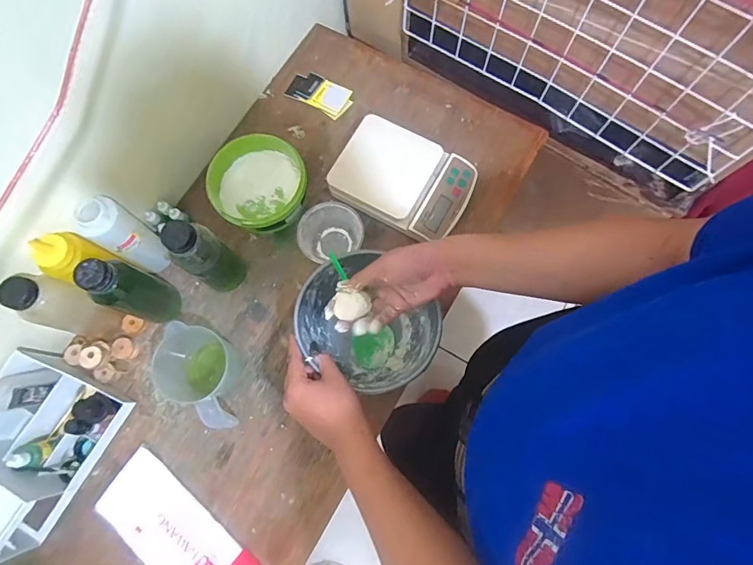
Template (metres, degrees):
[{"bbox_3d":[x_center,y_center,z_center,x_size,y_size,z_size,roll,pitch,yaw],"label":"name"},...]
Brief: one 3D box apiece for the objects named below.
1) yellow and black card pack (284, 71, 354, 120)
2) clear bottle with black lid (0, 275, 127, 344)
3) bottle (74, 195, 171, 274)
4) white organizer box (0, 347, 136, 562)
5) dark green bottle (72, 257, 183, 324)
[{"bbox_3d":[-0.105,-0.353,0.808,0.122,0.008,0.068,31,78,9],"label":"yellow and black card pack"},{"bbox_3d":[-0.435,0.038,0.620,0.056,0.190,0.064,15,76,5],"label":"clear bottle with black lid"},{"bbox_3d":[-0.366,-0.068,0.640,0.054,0.165,0.059,35,79,10],"label":"bottle"},{"bbox_3d":[-0.497,0.235,0.617,0.158,0.096,0.232,28,77,9],"label":"white organizer box"},{"bbox_3d":[-0.342,0.015,0.626,0.061,0.198,0.061,0,75,2],"label":"dark green bottle"}]

